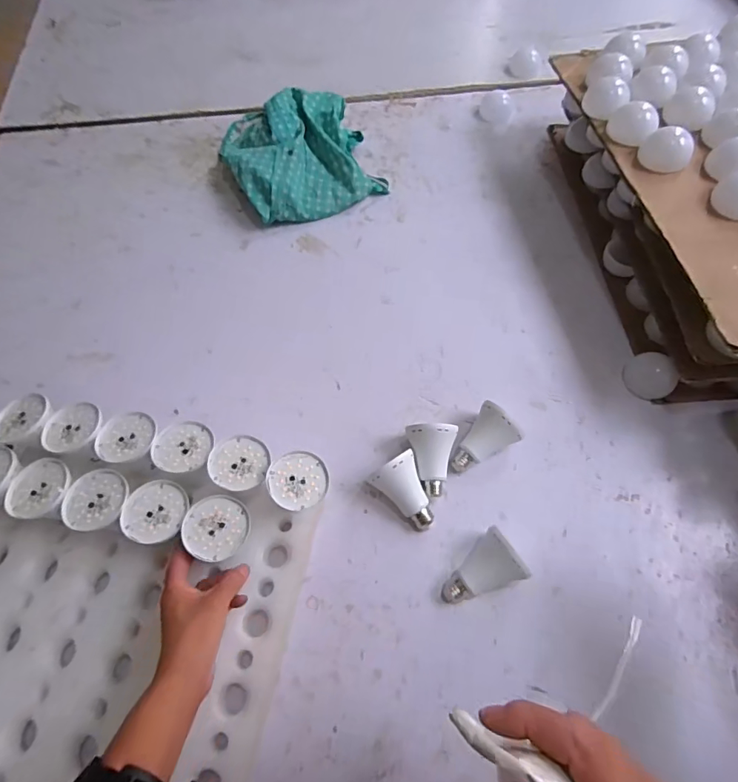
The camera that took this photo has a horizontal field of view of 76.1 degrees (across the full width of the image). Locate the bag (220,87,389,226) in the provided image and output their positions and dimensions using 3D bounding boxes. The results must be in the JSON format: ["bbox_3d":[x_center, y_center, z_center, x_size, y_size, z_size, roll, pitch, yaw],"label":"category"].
[{"bbox_3d":[-0.133,-0.442,0.853,0.252,0.066,0.308,-18,64,-10],"label":"bag"}]

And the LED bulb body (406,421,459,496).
[{"bbox_3d":[0.076,0.085,0.572,0.062,0.056,0.082,3,63,1],"label":"LED bulb body"}]

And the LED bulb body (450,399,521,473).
[{"bbox_3d":[0.142,0.064,0.590,0.057,0.057,0.081,41,69,18],"label":"LED bulb body"}]

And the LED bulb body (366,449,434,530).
[{"bbox_3d":[0.048,0.121,0.561,0.061,0.056,0.086,-34,68,-17],"label":"LED bulb body"}]

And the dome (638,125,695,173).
[{"bbox_3d":[0.415,-0.336,0.653,0.063,0.032,0.060,34,68,17],"label":"dome"}]

